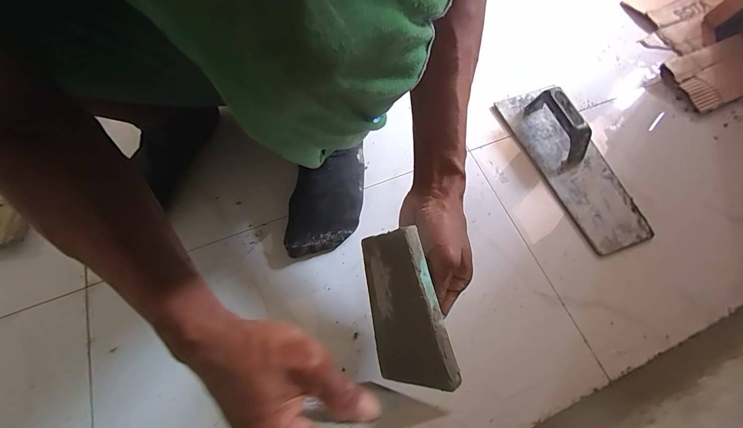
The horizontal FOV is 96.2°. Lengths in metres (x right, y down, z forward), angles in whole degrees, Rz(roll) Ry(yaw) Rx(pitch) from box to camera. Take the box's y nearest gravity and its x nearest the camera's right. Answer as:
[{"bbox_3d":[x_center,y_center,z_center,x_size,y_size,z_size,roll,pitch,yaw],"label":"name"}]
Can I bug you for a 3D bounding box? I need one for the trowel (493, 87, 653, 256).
[{"bbox_3d":[0.314,-0.090,0.504,0.109,0.059,0.294,-22,69,-8],"label":"trowel"}]

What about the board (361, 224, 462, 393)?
[{"bbox_3d":[0.030,0.090,0.326,0.014,0.081,0.143,-9,83,-47],"label":"board"}]

